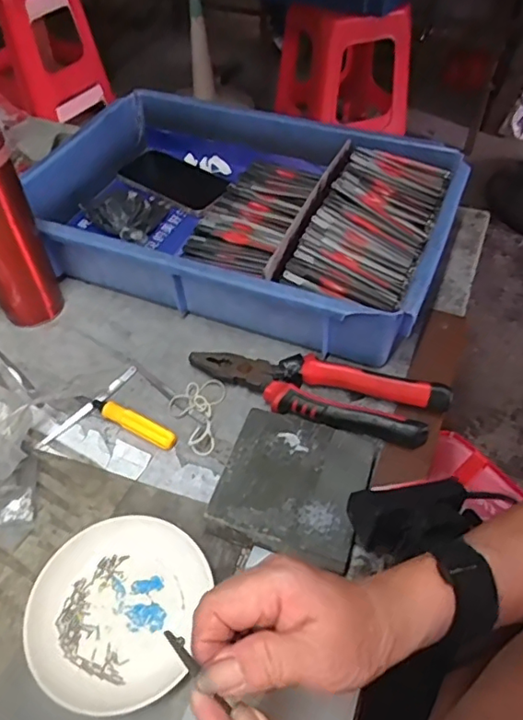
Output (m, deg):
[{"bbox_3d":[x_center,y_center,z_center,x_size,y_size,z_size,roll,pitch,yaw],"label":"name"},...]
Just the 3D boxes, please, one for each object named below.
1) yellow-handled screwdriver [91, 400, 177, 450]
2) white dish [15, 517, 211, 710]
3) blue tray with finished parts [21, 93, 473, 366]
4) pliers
[{"bbox_3d":[-0.109,0.052,0.475,0.083,0.014,0.016,22,53,18],"label":"yellow-handled screwdriver"},{"bbox_3d":[-0.096,0.162,0.372,0.109,0.016,0.115,0,50,0],"label":"white dish"},{"bbox_3d":[-0.031,-0.166,0.613,0.454,0.080,0.293,18,52,15],"label":"blue tray with finished parts"},{"bbox_3d":[0.044,0.025,0.485,0.217,0.030,0.059,13,51,12],"label":"pliers"}]

